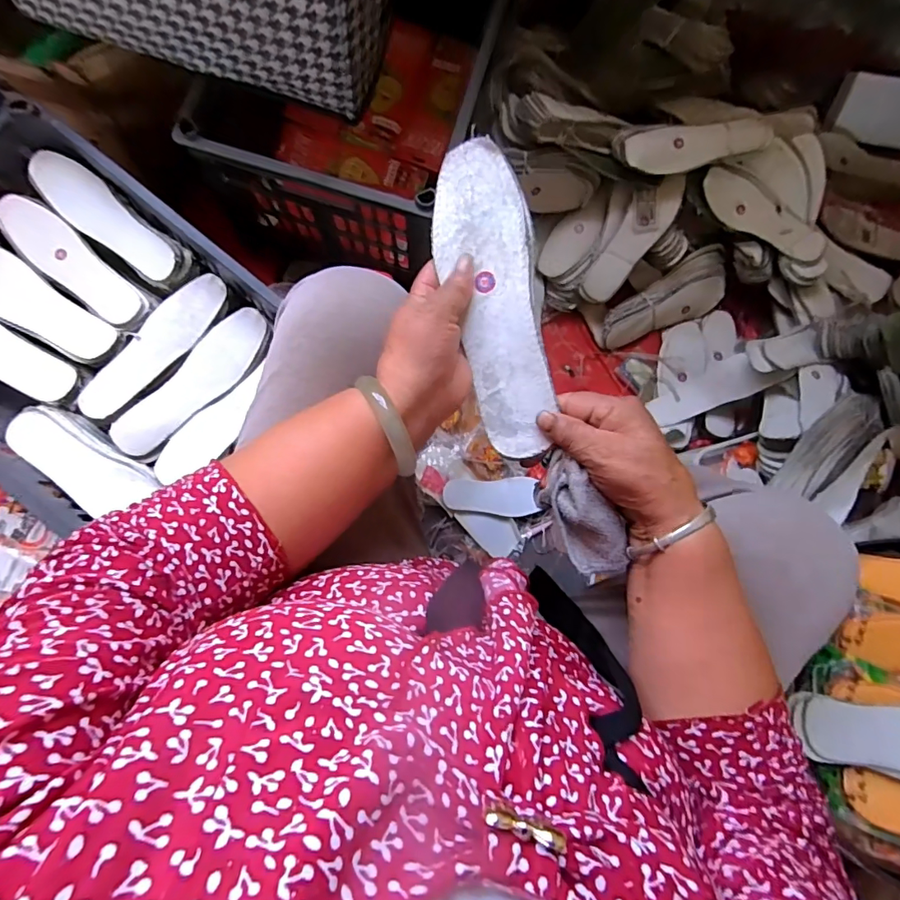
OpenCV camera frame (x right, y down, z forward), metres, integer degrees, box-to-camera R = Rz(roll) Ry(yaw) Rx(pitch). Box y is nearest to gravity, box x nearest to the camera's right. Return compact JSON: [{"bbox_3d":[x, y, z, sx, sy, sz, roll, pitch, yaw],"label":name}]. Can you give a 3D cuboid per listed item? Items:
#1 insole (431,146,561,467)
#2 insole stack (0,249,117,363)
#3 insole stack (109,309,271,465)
[{"bbox_3d":[0.032,-0.110,0.364,0.068,0.006,0.229,-9,90,18],"label":"insole"},{"bbox_3d":[-0.528,-0.180,0.635,0.228,0.057,0.074,35,85,-2],"label":"insole stack"},{"bbox_3d":[-0.316,-0.082,0.609,0.079,0.026,0.229,44,85,-1],"label":"insole stack"}]

